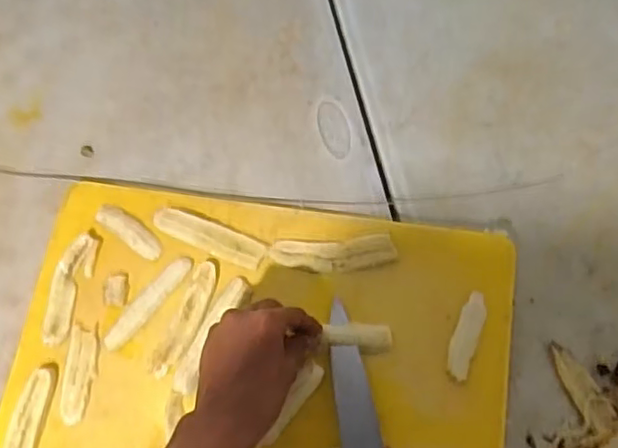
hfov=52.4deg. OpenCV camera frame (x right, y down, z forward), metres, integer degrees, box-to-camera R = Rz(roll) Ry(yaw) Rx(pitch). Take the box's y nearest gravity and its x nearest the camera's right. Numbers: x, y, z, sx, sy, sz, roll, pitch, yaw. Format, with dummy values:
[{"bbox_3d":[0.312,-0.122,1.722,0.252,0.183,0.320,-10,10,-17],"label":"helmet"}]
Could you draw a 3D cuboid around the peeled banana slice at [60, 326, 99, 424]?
[{"bbox_3d":[-0.210,0.138,0.579,0.029,0.005,0.085,2,72,2],"label":"peeled banana slice"}]

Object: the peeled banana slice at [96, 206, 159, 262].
[{"bbox_3d":[-0.177,0.008,0.622,0.077,0.007,0.024,37,77,12],"label":"peeled banana slice"}]

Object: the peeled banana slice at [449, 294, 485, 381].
[{"bbox_3d":[0.142,0.099,0.563,0.022,0.005,0.079,21,74,8],"label":"peeled banana slice"}]

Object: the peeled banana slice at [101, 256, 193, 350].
[{"bbox_3d":[-0.151,0.074,0.591,0.021,0.004,0.107,39,77,12],"label":"peeled banana slice"}]

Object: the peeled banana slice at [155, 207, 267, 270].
[{"bbox_3d":[-0.096,0.012,0.606,0.113,0.004,0.026,22,74,8],"label":"peeled banana slice"}]

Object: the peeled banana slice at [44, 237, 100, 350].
[{"bbox_3d":[-0.232,0.061,0.602,0.036,0.008,0.107,15,73,6],"label":"peeled banana slice"}]

